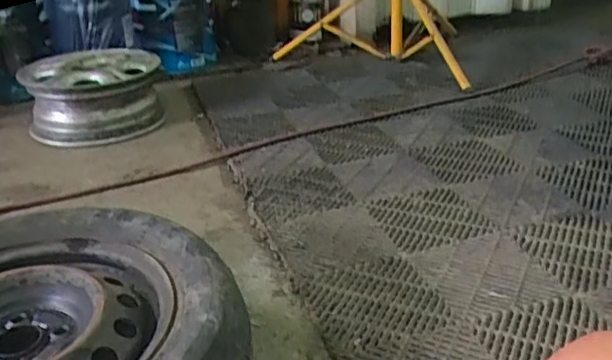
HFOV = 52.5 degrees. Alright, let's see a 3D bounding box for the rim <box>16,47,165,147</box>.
[{"bbox_3d":[-0.587,-0.233,1.732,0.361,0.170,0.334,-10,28,-15],"label":"rim"}]

